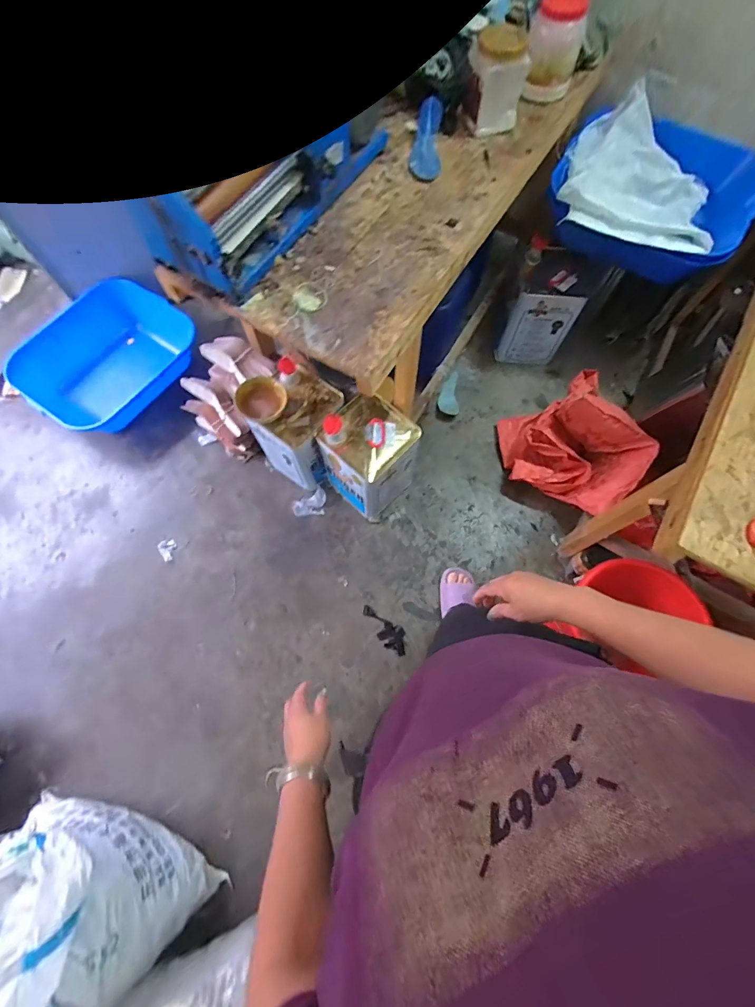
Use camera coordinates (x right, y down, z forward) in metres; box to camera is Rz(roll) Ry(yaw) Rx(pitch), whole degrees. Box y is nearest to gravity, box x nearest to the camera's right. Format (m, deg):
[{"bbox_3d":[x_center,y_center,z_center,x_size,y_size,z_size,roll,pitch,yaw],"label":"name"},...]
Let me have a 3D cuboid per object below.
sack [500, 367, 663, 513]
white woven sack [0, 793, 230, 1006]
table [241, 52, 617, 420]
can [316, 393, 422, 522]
[{"bbox_3d":[0.674,-0.193,1.391,0.389,0.313,0.477,-21,73,-9],"label":"sack"},{"bbox_3d":[-0.763,0.927,0.902,0.536,0.374,0.465,-31,74,-11],"label":"white woven sack"},{"bbox_3d":[0.139,-0.739,1.333,0.476,0.595,1.265,23,72,6],"label":"table"},{"bbox_3d":[-0.023,-0.147,1.332,0.238,0.363,0.251,37,74,11],"label":"can"}]

